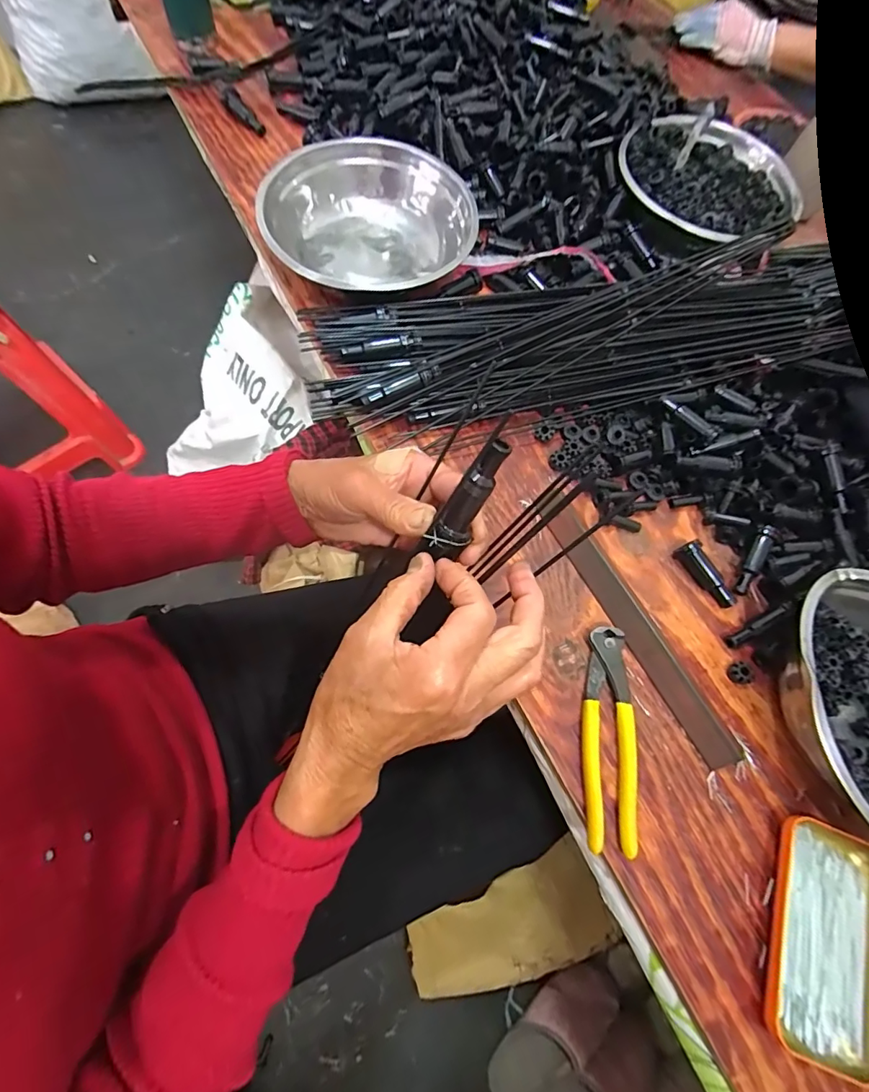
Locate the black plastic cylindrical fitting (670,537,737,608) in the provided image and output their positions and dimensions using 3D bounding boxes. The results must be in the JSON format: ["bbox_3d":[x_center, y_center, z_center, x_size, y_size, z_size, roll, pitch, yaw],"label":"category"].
[{"bbox_3d":[0.249,0.026,0.439,0.019,0.019,0.064,-33,76,-18],"label":"black plastic cylindrical fitting"}]

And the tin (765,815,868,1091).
[{"bbox_3d":[0.277,0.274,0.338,0.076,0.020,0.141,23,68,2],"label":"tin"}]

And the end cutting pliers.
[{"bbox_3d":[0.136,0.146,0.379,0.038,0.015,0.161,8,68,-4],"label":"end cutting pliers"}]

